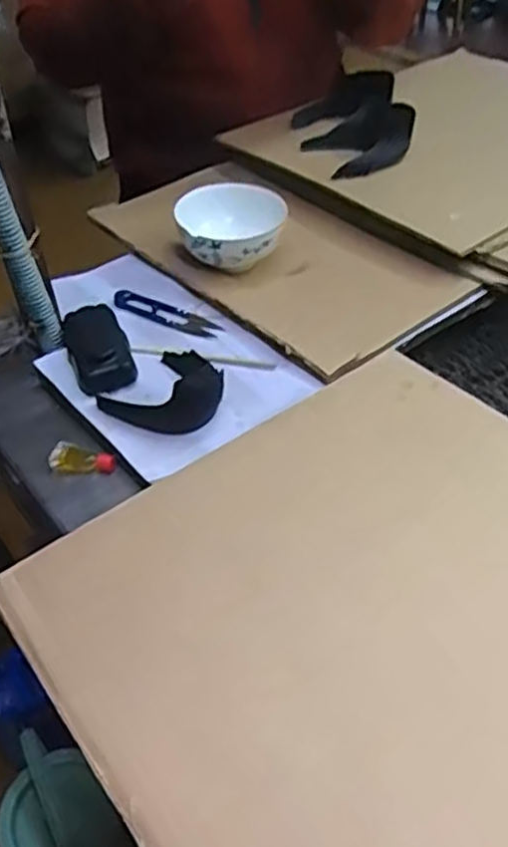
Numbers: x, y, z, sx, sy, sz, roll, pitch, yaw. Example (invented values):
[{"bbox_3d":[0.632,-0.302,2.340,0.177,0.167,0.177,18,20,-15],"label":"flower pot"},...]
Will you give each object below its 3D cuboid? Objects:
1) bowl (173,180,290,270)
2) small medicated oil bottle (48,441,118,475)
[{"bbox_3d":[-0.028,-0.191,0.752,0.107,0.069,0.099,-1,43,1],"label":"bowl"},{"bbox_3d":[-0.140,0.030,0.606,0.056,0.017,0.020,4,44,6],"label":"small medicated oil bottle"}]

